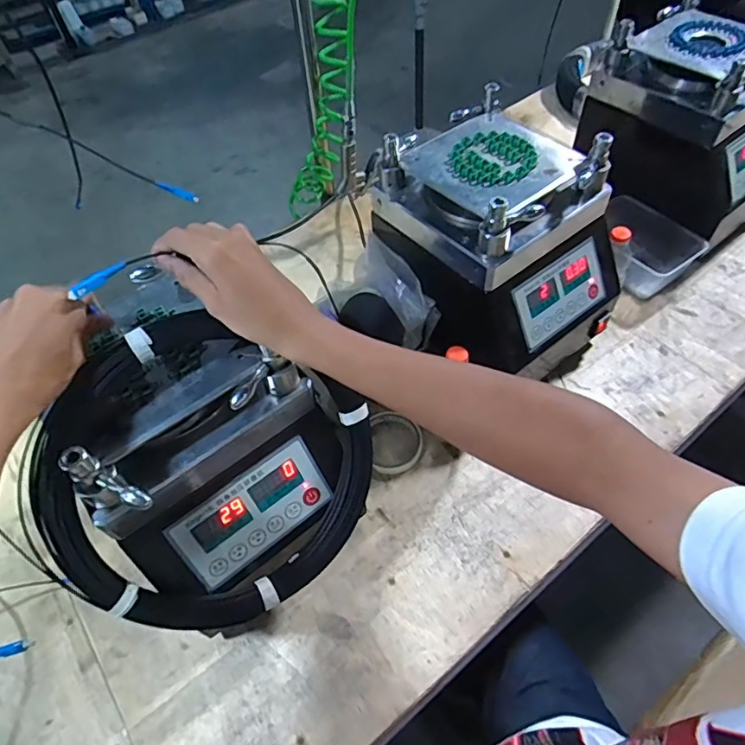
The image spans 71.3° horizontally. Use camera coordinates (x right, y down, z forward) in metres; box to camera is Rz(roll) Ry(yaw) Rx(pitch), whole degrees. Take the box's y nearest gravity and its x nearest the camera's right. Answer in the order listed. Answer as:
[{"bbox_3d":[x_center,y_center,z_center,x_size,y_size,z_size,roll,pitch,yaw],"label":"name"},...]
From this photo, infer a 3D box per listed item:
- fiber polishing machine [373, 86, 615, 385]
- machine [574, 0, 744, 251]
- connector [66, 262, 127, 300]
[{"bbox_3d":[0.171,-0.158,0.716,0.231,0.280,0.273,-30,57,-17],"label":"fiber polishing machine"},{"bbox_3d":[0.508,-0.392,0.854,0.207,0.276,0.290,-36,59,-20],"label":"machine"},{"bbox_3d":[-0.211,-0.074,0.406,0.009,0.009,0.045,26,49,18],"label":"connector"}]

